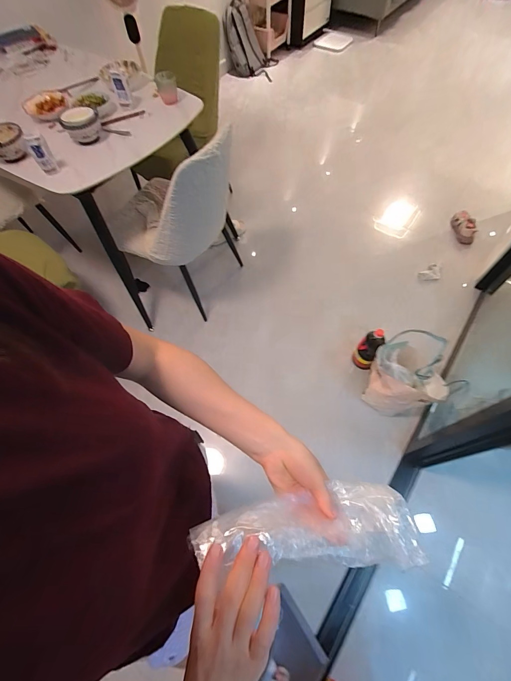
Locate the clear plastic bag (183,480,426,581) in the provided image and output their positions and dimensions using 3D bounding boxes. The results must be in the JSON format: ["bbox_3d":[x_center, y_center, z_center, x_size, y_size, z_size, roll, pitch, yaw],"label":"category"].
[{"bbox_3d":[0.061,0.211,0.359,0.255,0.048,0.087,7,60,-15],"label":"clear plastic bag"}]

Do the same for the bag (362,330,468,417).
[{"bbox_3d":[0.638,0.168,1.333,0.264,0.345,0.299,-28,64,-12],"label":"bag"}]

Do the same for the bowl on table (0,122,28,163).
[{"bbox_3d":[-0.871,-0.689,1.094,0.128,0.070,0.128,-1,62,2],"label":"bowl on table"}]

